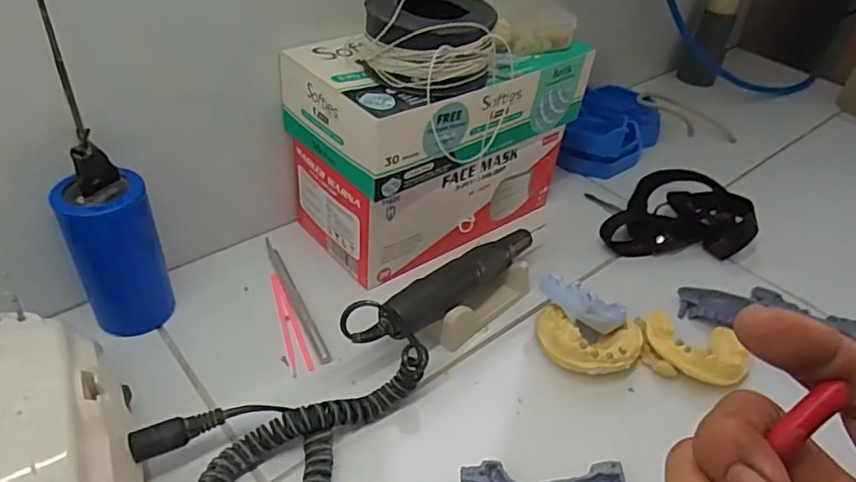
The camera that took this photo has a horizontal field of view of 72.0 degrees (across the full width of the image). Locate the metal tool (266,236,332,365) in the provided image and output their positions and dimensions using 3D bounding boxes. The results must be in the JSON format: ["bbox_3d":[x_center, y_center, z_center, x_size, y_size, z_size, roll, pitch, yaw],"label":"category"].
[{"bbox_3d":[-0.098,0.039,0.430,0.009,0.007,0.132,-16,44,-24],"label":"metal tool"}]

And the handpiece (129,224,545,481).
[{"bbox_3d":[-0.031,0.059,0.371,0.086,0.052,0.280,28,44,24],"label":"handpiece"}]

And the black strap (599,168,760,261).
[{"bbox_3d":[0.231,-0.021,0.526,0.105,0.032,0.148,28,44,24],"label":"black strap"}]

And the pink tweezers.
[{"bbox_3d":[-0.099,0.055,0.414,0.014,0.005,0.092,-12,43,-21],"label":"pink tweezers"}]

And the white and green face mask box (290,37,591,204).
[{"bbox_3d":[0.017,-0.110,0.435,0.220,0.065,0.105,-21,46,-29],"label":"white and green face mask box"}]

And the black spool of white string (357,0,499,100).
[{"bbox_3d":[0.001,-0.128,0.373,0.085,0.046,0.073,8,40,2],"label":"black spool of white string"}]

